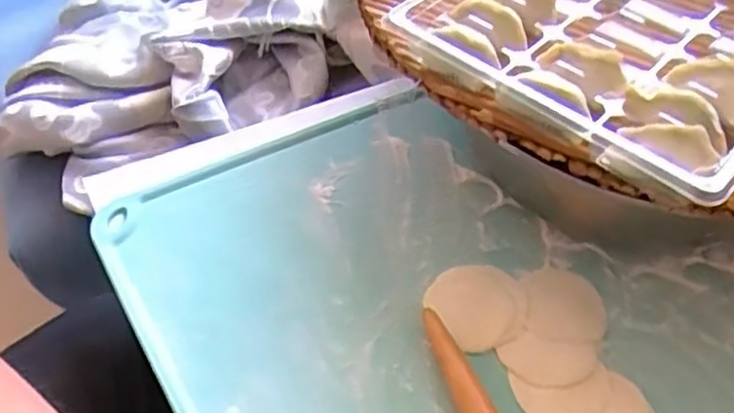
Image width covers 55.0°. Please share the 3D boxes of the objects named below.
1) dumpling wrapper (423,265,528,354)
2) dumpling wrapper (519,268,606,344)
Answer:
[{"bbox_3d":[0.073,0.063,0.454,0.064,0.007,0.061,2,42,-2],"label":"dumpling wrapper"},{"bbox_3d":[0.128,0.062,0.456,0.051,0.004,0.060,6,49,2],"label":"dumpling wrapper"}]

